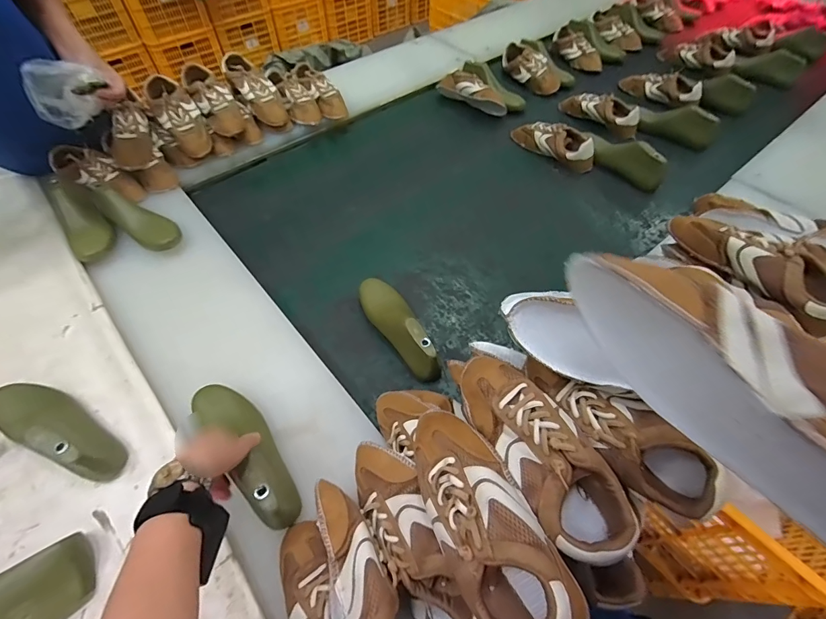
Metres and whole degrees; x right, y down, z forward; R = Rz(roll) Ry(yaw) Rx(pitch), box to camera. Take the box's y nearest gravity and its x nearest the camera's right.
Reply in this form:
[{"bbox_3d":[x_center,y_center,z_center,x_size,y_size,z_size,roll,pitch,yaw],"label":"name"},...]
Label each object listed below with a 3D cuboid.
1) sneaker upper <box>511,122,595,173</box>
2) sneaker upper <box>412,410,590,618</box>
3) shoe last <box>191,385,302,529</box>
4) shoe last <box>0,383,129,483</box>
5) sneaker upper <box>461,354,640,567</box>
[{"bbox_3d":[0.369,-0.445,1.023,0.072,0.076,0.232,-39,64,-23],"label":"sneaker upper"},{"bbox_3d":[0.064,0.193,0.365,0.094,0.061,0.222,-24,58,-15],"label":"sneaker upper"},{"bbox_3d":[-0.227,0.184,0.527,0.065,0.083,0.231,-36,55,-21],"label":"shoe last"},{"bbox_3d":[-0.507,0.154,0.538,0.242,0.076,0.073,18,58,13],"label":"shoe last"},{"bbox_3d":[0.125,0.140,0.400,0.084,0.071,0.221,-27,60,-17],"label":"sneaker upper"}]

